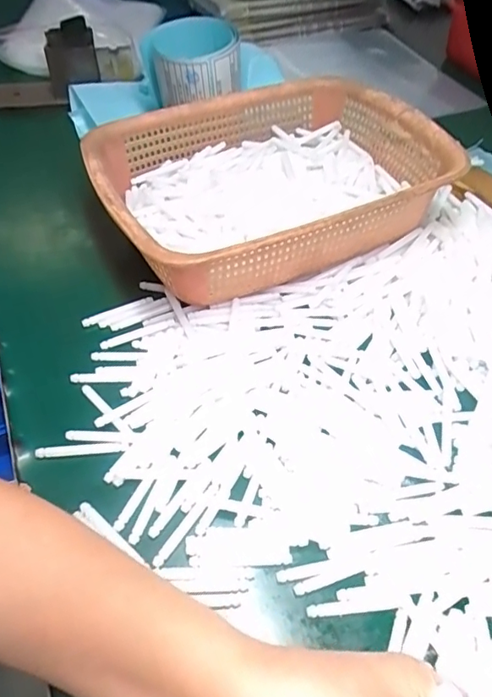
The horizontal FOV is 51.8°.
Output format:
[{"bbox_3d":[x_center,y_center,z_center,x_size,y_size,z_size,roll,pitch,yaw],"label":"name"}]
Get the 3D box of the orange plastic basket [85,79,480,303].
[{"bbox_3d":[0.019,-0.147,0.450,0.282,0.075,0.198,-23,57,-16],"label":"orange plastic basket"}]

